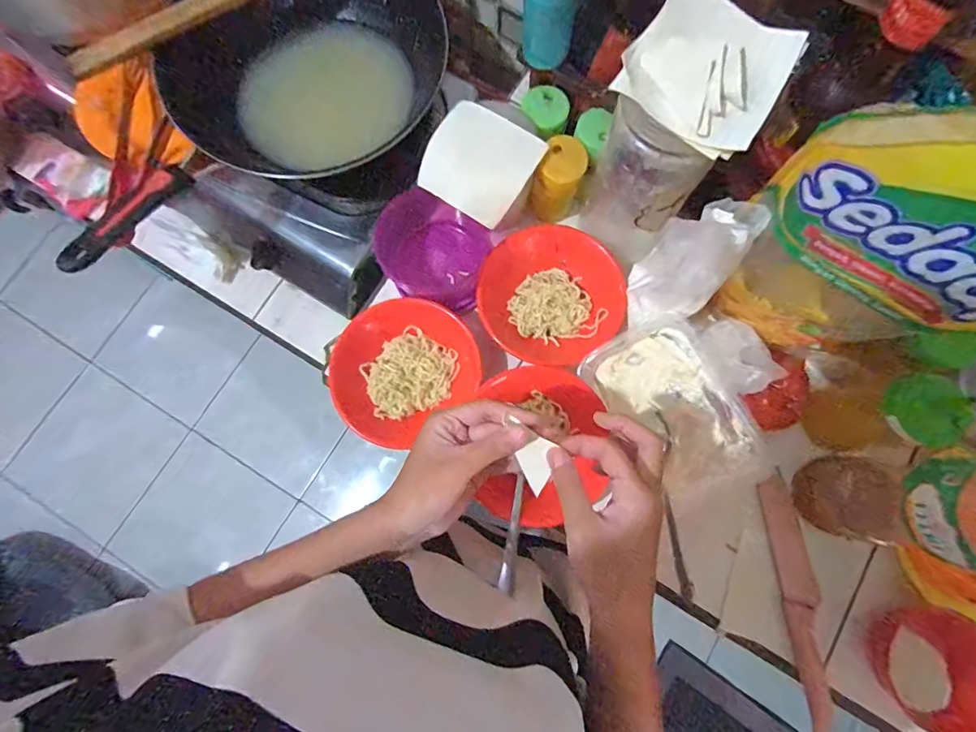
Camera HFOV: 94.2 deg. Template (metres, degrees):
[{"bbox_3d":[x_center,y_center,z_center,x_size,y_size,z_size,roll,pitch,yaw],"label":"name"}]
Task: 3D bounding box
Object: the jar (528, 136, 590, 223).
[{"bbox_3d":[0.073,-0.193,0.480,0.045,0.085,0.055,22,80,5],"label":"jar"}]

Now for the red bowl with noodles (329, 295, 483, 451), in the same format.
[{"bbox_3d":[-0.087,0.000,0.466,0.149,0.038,0.127,-35,81,-6],"label":"red bowl with noodles"}]

